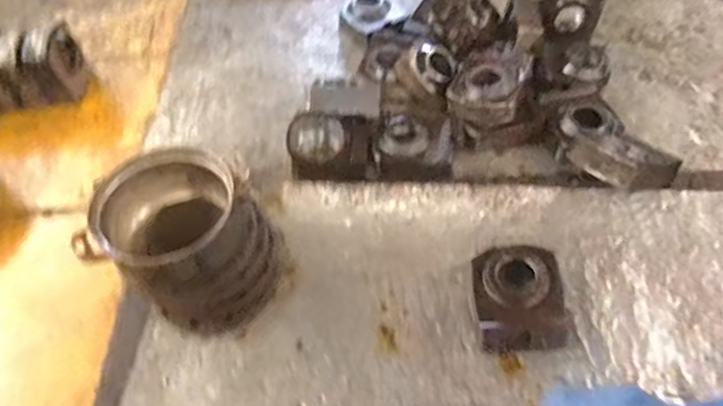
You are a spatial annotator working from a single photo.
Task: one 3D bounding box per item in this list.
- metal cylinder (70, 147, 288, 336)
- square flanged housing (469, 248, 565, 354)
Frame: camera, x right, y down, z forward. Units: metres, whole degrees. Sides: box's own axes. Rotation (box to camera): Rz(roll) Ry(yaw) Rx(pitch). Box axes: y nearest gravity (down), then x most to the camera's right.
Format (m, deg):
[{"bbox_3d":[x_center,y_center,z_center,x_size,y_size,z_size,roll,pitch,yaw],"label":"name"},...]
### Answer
[{"bbox_3d":[-0.312,0.086,1.049,0.256,0.283,0.251,3,53,9],"label":"metal cylinder"},{"bbox_3d":[0.301,0.179,1.055,0.171,0.095,0.186,-8,52,1],"label":"square flanged housing"}]

